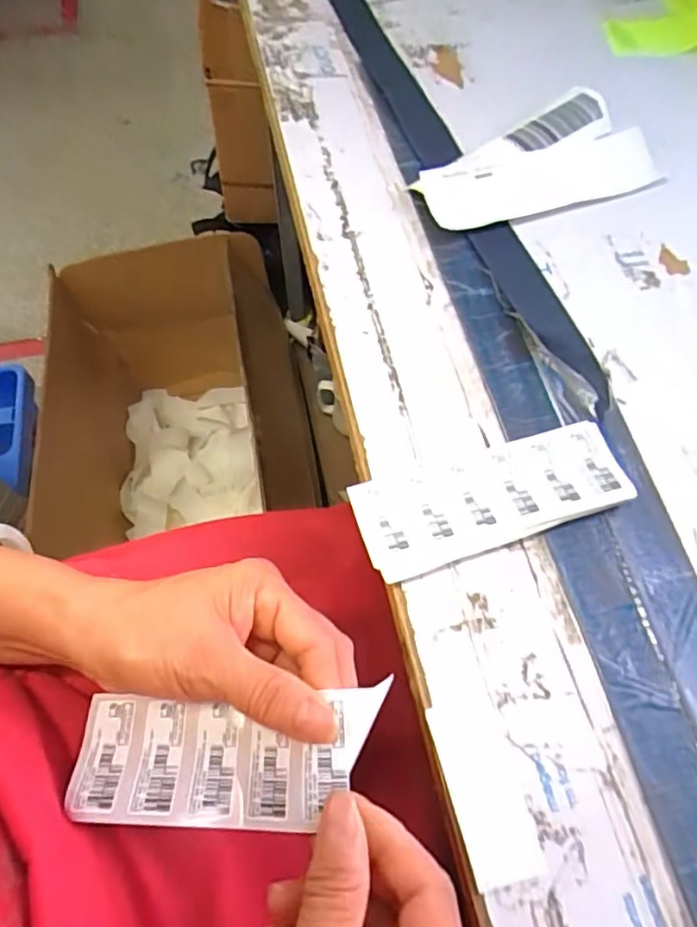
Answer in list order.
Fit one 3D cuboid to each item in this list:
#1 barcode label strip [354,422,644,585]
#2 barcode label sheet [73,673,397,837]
[{"bbox_3d":[0.083,0.019,0.334,0.154,0.005,0.057,-16,62,-7],"label":"barcode label strip"},{"bbox_3d":[-0.053,0.124,0.244,0.137,0.010,0.050,-8,61,13],"label":"barcode label sheet"}]

